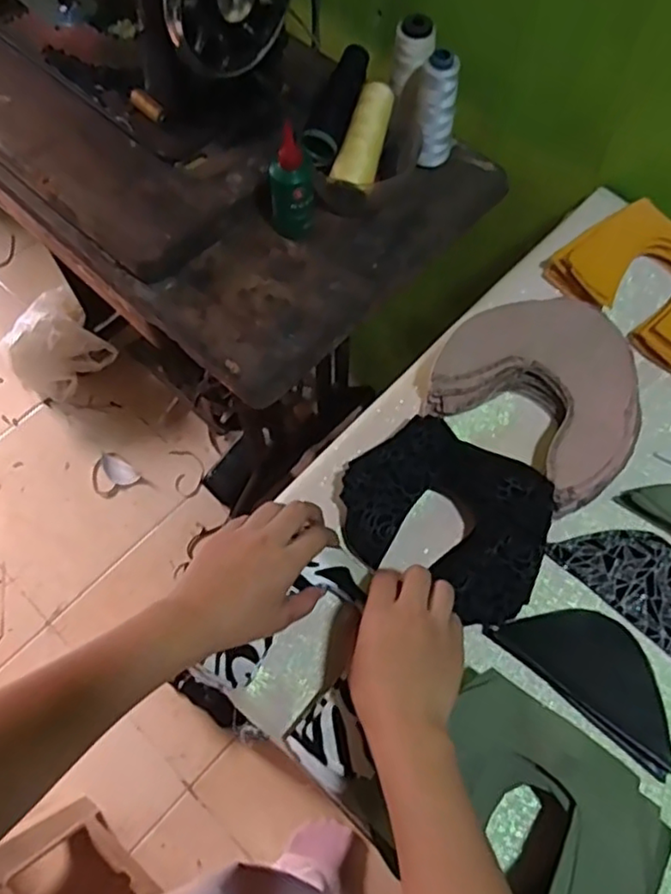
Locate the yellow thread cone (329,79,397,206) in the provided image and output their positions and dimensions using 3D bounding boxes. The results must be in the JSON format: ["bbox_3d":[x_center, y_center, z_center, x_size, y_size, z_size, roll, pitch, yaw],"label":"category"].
[{"bbox_3d":[0.032,-0.307,0.647,0.038,0.050,0.114,19,91,9],"label":"yellow thread cone"}]

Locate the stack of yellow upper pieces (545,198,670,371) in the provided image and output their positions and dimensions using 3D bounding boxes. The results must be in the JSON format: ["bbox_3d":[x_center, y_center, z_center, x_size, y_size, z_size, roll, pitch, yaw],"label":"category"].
[{"bbox_3d":[0.301,-0.156,0.606,0.167,0.028,0.125,38,70,16],"label":"stack of yellow upper pieces"}]

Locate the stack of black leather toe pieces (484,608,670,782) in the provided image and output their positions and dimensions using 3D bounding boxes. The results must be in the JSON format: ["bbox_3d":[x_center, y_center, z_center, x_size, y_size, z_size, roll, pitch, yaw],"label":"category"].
[{"bbox_3d":[0.192,0.161,0.471,0.140,0.013,0.068,40,71,17],"label":"stack of black leather toe pieces"}]

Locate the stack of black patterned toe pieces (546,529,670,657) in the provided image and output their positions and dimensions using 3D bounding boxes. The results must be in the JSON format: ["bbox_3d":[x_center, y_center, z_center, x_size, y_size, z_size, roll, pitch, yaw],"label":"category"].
[{"bbox_3d":[0.247,0.107,0.504,0.139,0.007,0.071,41,71,17],"label":"stack of black patterned toe pieces"}]

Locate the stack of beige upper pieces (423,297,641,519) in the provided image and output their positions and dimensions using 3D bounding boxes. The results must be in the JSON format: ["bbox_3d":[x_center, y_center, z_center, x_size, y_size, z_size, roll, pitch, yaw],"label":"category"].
[{"bbox_3d":[0.185,-0.054,0.555,0.172,0.033,0.164,37,70,16],"label":"stack of beige upper pieces"}]

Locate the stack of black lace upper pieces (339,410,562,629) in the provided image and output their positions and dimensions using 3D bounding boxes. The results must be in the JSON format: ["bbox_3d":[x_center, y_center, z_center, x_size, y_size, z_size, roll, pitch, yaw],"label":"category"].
[{"bbox_3d":[0.091,0.053,0.513,0.161,0.028,0.128,30,68,14],"label":"stack of black lace upper pieces"}]

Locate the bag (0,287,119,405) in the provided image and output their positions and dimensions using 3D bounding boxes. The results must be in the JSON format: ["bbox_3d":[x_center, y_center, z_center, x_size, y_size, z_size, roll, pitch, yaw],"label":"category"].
[{"bbox_3d":[-0.599,-0.213,1.368,0.190,0.174,0.175,-39,70,-16],"label":"bag"}]

